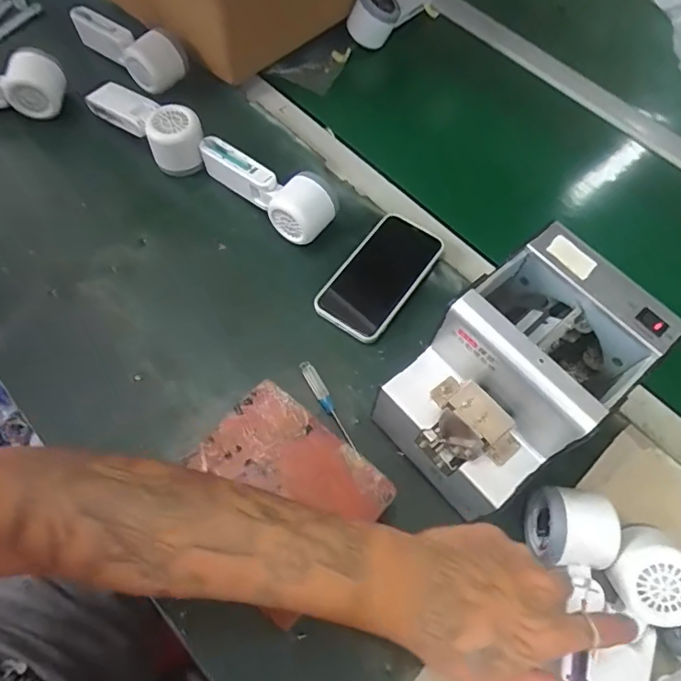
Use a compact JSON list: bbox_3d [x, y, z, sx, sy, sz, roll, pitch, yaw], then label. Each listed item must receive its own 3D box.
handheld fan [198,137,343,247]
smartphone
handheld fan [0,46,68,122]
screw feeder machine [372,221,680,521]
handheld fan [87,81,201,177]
[{"bbox_3d":[-0.078,-0.171,0.563,0.164,0.055,0.066,39,66,17],"label":"handheld fan"},{"bbox_3d":[0.042,-0.069,0.534,0.072,0.010,0.146,33,70,15],"label":"smartphone"},{"bbox_3d":[-0.407,-0.297,0.608,0.177,0.061,0.045,1,61,-3],"label":"handheld fan"},{"bbox_3d":[0.132,0.032,0.419,0.172,0.151,0.128,-37,69,-21],"label":"screw feeder machine"},{"bbox_3d":[-0.224,-0.251,0.591,0.168,0.058,0.050,40,66,17],"label":"handheld fan"}]

